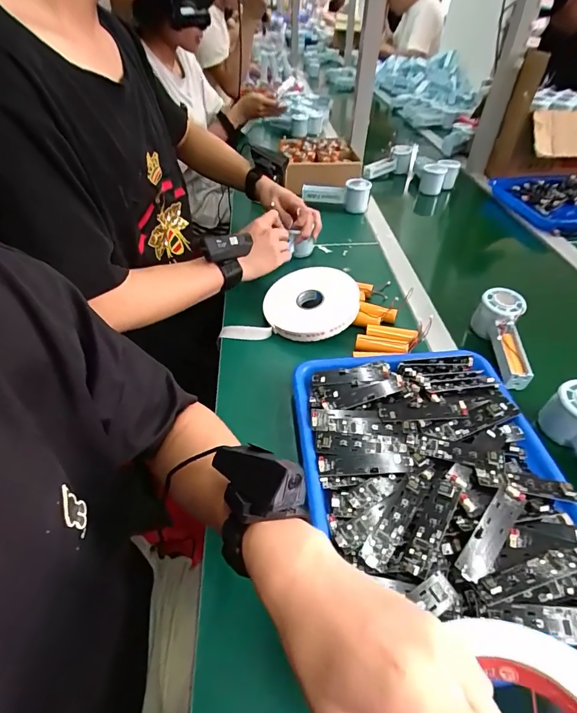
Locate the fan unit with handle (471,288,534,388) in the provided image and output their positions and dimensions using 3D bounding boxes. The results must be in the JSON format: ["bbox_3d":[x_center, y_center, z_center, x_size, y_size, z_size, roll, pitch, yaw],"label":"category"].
[{"bbox_3d":[0.300,-0.023,0.552,0.059,0.064,0.161,4,57,4],"label":"fan unit with handle"}]

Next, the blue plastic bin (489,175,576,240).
[{"bbox_3d":[0.678,-0.356,0.926,0.321,0.061,0.269,-8,45,-8],"label":"blue plastic bin"}]

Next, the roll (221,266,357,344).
[{"bbox_3d":[0.007,-0.083,0.600,0.193,0.023,0.135,-2,59,15],"label":"roll"}]

